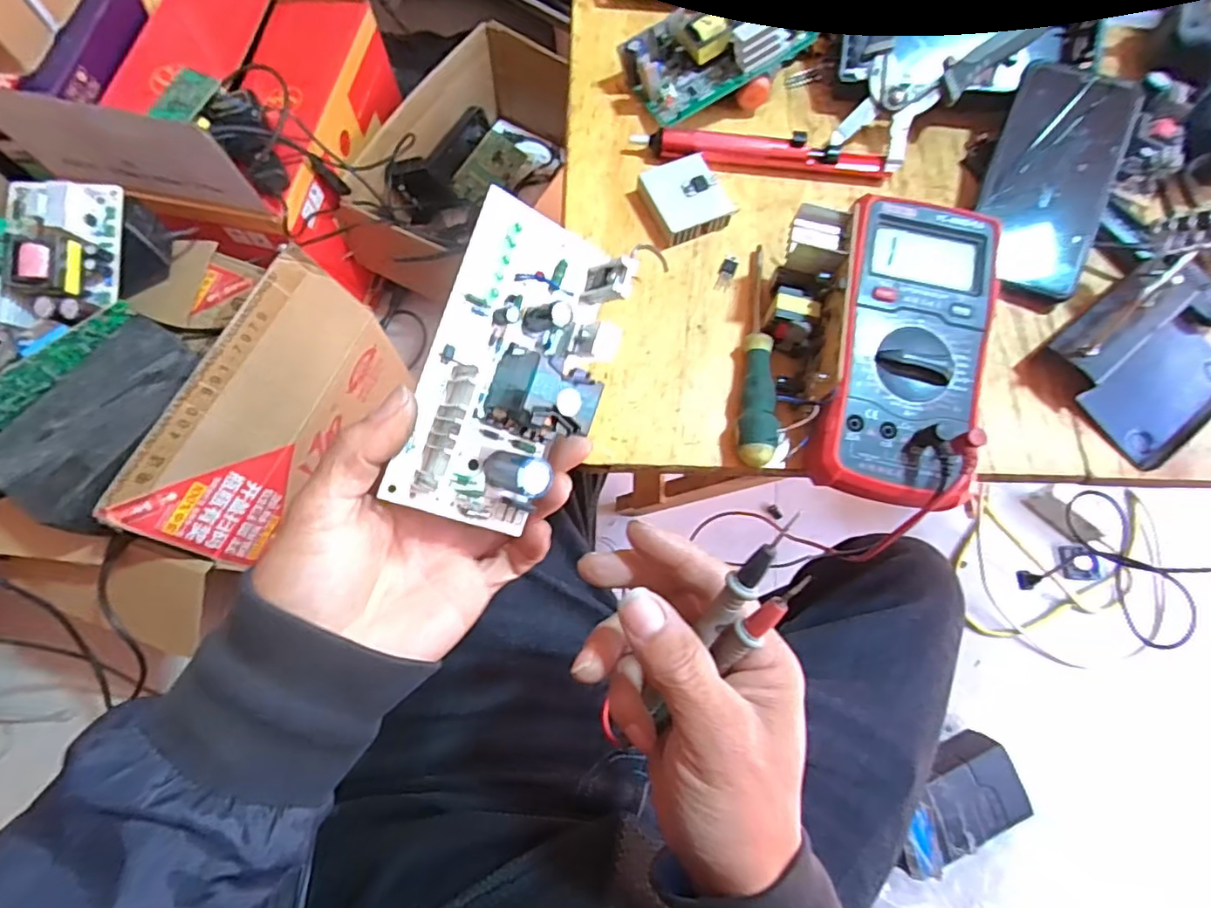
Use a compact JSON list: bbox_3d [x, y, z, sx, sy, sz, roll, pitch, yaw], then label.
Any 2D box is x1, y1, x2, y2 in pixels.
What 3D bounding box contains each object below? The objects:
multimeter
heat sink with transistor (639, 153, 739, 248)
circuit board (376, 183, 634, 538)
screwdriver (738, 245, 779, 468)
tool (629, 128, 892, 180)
[{"bbox_3d":[0.173,-0.061,0.343,0.086,0.034,0.179,12,72,2],"label":"multimeter"},{"bbox_3d":[0.055,-0.176,0.412,0.050,0.018,0.053,-20,74,-9],"label":"heat sink with transistor"},{"bbox_3d":[-0.036,-0.038,0.265,0.072,0.042,0.145,21,85,-33],"label":"circuit board"},{"bbox_3d":[0.096,-0.065,0.373,0.020,0.024,0.151,7,72,0],"label":"screwdriver"},{"bbox_3d":[0.112,-0.214,0.423,0.178,0.020,0.020,3,72,-1],"label":"tool"}]

